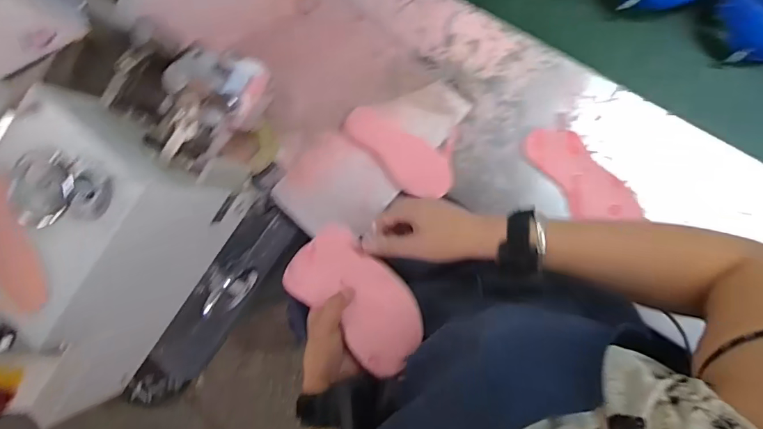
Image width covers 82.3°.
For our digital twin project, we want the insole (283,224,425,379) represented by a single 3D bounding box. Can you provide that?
[{"bbox_3d":[-0.029,0.094,0.496,0.171,0.041,0.093,42,98,2],"label":"insole"}]

